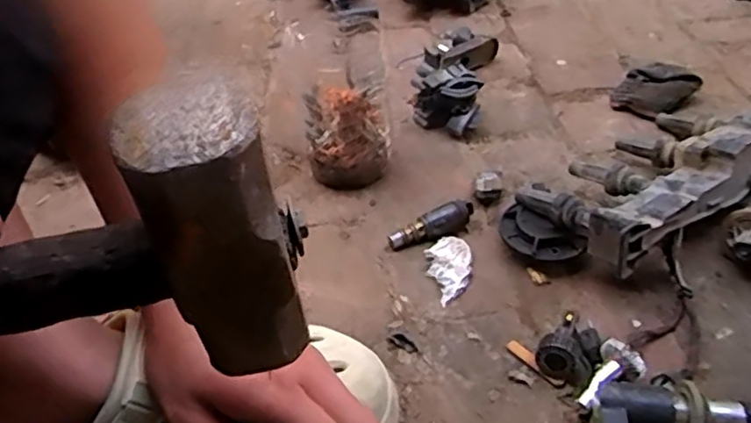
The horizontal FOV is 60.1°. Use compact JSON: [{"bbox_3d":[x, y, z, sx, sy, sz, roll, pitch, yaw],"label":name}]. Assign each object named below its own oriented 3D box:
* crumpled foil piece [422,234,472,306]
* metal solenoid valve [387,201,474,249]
[{"bbox_3d":[0.068,0.053,0.600,0.041,0.007,0.076,-3,43,1],"label":"crumpled foil piece"},{"bbox_3d":[0.056,0.014,0.635,0.088,0.021,0.026,-19,45,-16],"label":"metal solenoid valve"}]

